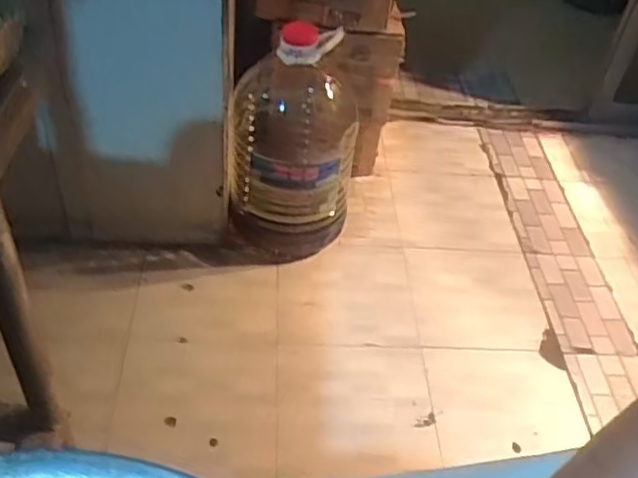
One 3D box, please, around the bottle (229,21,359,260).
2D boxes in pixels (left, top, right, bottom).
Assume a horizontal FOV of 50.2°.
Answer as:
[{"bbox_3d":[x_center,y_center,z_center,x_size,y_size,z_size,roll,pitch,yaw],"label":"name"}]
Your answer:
[{"bbox_3d":[-0.056,-0.213,1.457,0.255,0.521,0.236,6,43,-2],"label":"bottle"}]

